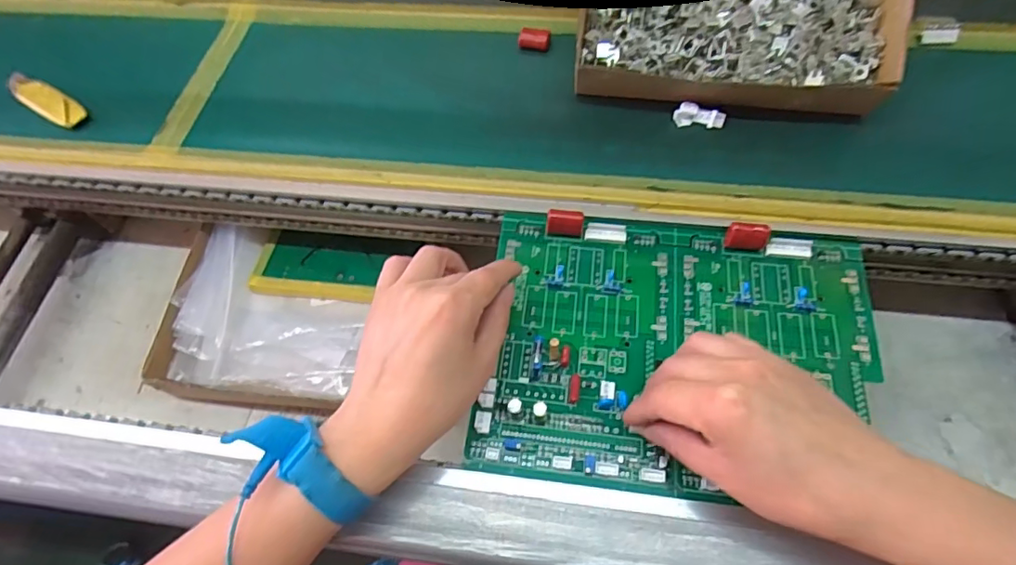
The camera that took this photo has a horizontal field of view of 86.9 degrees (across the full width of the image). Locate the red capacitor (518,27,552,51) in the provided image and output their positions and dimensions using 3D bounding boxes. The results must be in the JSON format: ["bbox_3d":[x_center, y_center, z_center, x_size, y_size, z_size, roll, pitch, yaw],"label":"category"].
[{"bbox_3d":[0.023,-0.203,0.451,0.026,0.016,0.017,3,63,5],"label":"red capacitor"}]

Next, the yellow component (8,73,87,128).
[{"bbox_3d":[-0.385,-0.152,0.444,0.098,0.011,0.026,29,69,17],"label":"yellow component"}]

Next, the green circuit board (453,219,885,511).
[{"bbox_3d":[0.105,0.036,0.329,0.232,0.014,0.173,5,64,6],"label":"green circuit board"}]

